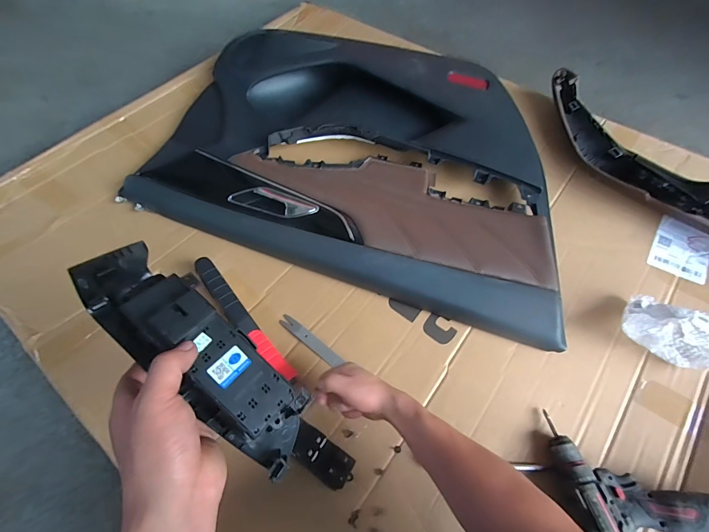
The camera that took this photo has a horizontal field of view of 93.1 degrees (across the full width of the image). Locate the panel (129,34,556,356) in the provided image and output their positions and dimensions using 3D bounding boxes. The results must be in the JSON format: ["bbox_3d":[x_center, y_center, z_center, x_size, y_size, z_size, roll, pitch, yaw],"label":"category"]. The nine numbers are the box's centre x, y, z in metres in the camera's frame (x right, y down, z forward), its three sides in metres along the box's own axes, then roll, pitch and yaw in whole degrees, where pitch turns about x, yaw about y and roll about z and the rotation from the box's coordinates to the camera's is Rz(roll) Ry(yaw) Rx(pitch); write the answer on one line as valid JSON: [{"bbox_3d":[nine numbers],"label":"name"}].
[{"bbox_3d":[0.024,-0.267,0.781,0.885,0.102,0.600,17,64,13],"label":"panel"}]

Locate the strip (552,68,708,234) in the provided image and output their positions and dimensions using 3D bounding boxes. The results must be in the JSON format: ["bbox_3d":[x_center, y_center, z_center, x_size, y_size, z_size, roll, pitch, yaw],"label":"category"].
[{"bbox_3d":[0.643,-0.184,0.700,0.125,0.114,0.647,-33,65,-17],"label":"strip"}]

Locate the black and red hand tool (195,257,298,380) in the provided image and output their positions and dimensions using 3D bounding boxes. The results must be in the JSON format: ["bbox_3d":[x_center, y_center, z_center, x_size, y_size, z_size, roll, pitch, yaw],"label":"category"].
[{"bbox_3d":[-0.201,0.086,0.588,0.031,0.025,0.284,-37,66,-19],"label":"black and red hand tool"}]

